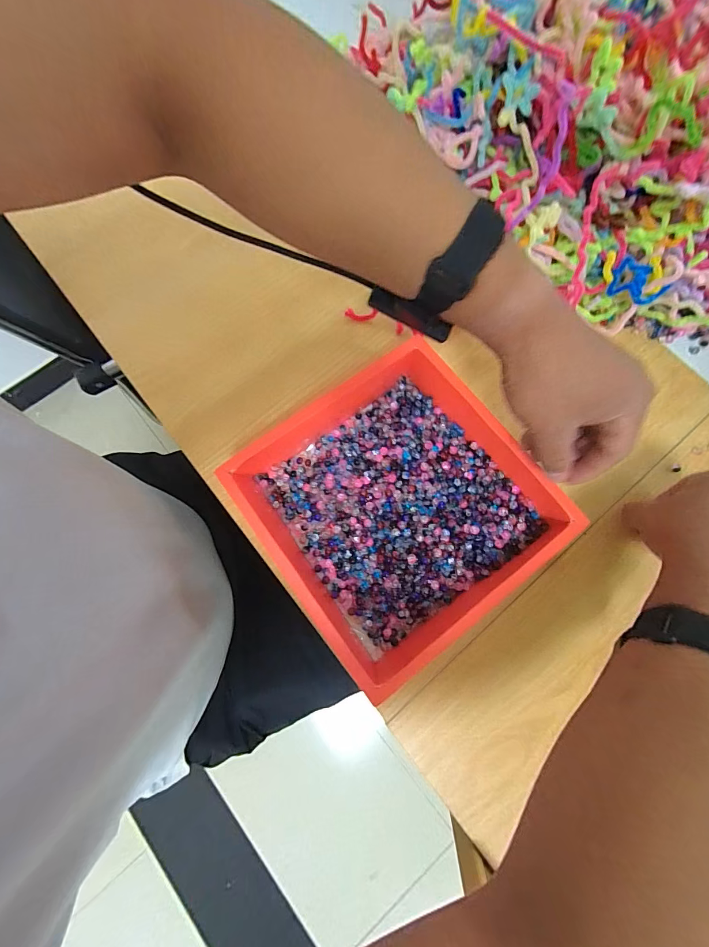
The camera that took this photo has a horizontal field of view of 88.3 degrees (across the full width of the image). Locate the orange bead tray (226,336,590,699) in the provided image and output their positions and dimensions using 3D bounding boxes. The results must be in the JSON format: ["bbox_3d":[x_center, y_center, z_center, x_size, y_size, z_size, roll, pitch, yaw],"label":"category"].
[{"bbox_3d":[0.040,0.027,0.349,0.246,0.057,0.247,-37,79,-8],"label":"orange bead tray"}]

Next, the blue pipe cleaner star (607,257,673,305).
[{"bbox_3d":[0.306,-0.205,0.397,0.042,0.020,0.054,-43,78,-7],"label":"blue pipe cleaner star"}]

